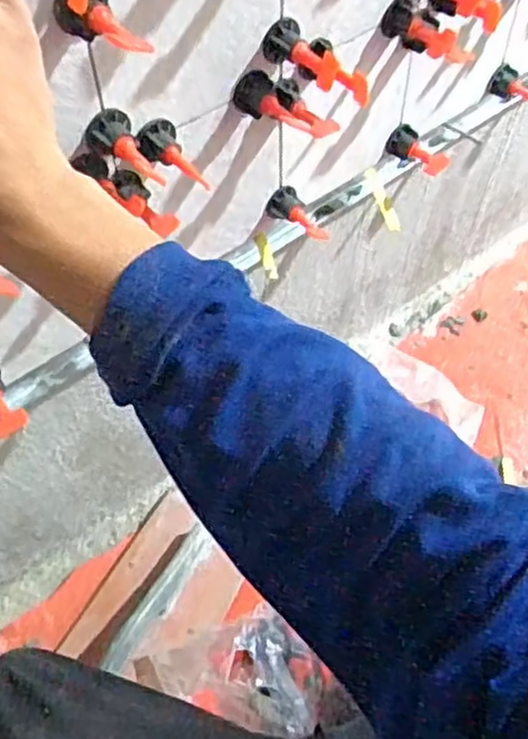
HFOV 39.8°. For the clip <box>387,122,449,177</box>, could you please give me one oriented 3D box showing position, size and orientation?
[{"bbox_3d":[0.150,-0.211,0.708,0.031,0.029,0.057,-35,62,-21],"label":"clip"}]

